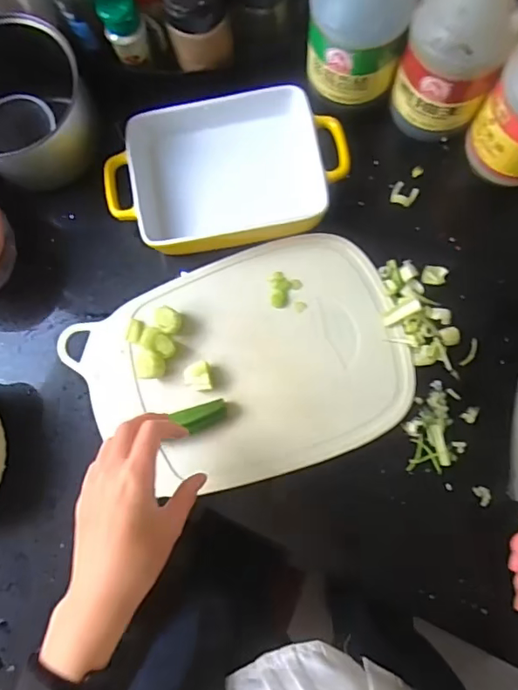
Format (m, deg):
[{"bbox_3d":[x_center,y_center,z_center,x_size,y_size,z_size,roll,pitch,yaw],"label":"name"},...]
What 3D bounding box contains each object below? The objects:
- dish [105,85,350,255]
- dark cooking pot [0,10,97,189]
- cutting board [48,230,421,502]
[{"bbox_3d":[-0.033,-0.174,0.524,0.227,0.039,0.149,-10,81,2],"label":"dish"},{"bbox_3d":[-0.234,-0.238,0.518,0.116,0.090,0.138,11,82,5],"label":"dark cooking pot"},{"bbox_3d":[-0.017,0.018,0.502,0.301,0.023,0.213,-18,81,0],"label":"cutting board"}]

